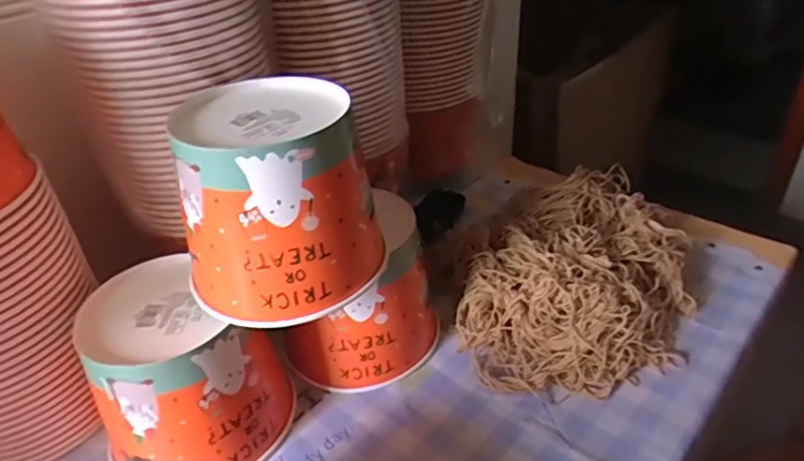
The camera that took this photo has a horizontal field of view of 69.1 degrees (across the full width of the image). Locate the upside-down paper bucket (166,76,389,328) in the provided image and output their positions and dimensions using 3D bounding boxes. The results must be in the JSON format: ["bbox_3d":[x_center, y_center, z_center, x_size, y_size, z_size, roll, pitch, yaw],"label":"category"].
[{"bbox_3d":[-0.093,-0.028,0.451,0.144,0.131,0.144,-12,37,-11],"label":"upside-down paper bucket"}]

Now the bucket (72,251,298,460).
[{"bbox_3d":[-0.182,0.117,0.483,0.149,0.128,0.132,16,40,25],"label":"bucket"}]

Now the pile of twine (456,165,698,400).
[{"bbox_3d":[0.196,0.039,0.616,0.204,0.067,0.334,15,40,24],"label":"pile of twine"}]

